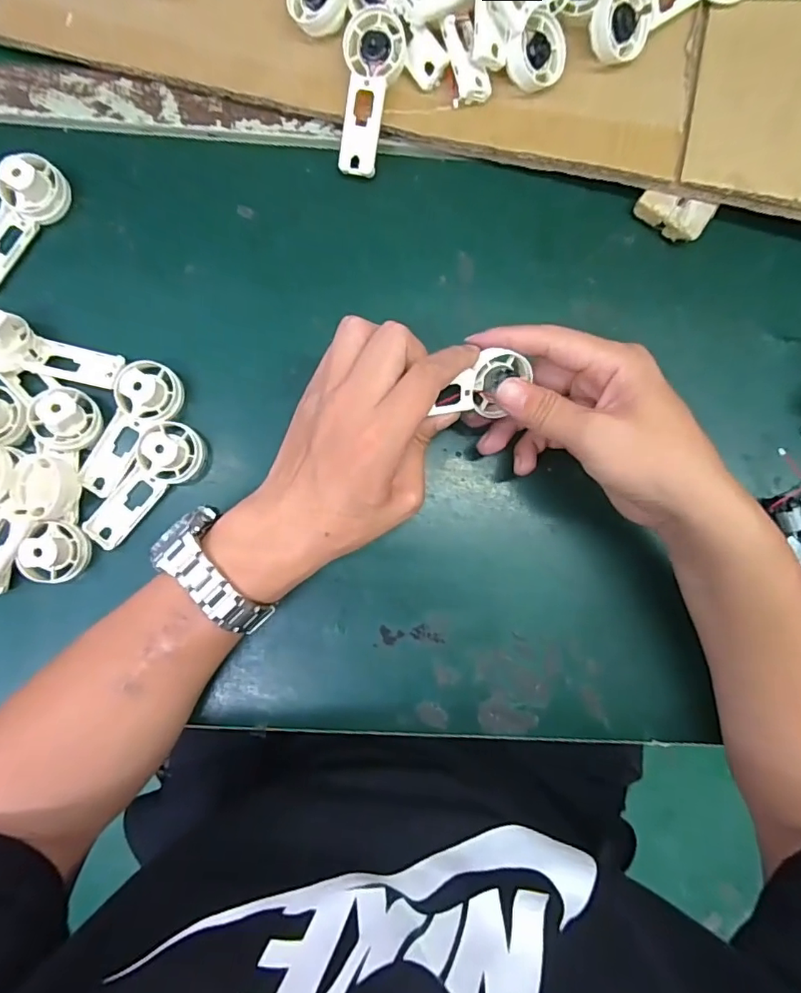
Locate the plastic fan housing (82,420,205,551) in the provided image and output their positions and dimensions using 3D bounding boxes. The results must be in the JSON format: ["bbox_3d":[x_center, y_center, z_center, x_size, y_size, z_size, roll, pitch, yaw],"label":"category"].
[{"bbox_3d":[-0.169,-0.010,0.333,0.092,0.024,0.038,-43,90,0],"label":"plastic fan housing"}]

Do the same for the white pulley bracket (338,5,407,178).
[{"bbox_3d":[-0.022,-0.265,0.346,0.037,0.014,0.094,11,102,1],"label":"white pulley bracket"}]

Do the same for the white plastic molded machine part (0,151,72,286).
[{"bbox_3d":[-0.257,-0.179,0.341,0.032,0.026,0.093,39,84,1],"label":"white plastic molded machine part"}]

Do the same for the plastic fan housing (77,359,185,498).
[{"bbox_3d":[-0.177,-0.044,0.335,0.037,0.023,0.092,31,84,0],"label":"plastic fan housing"}]

